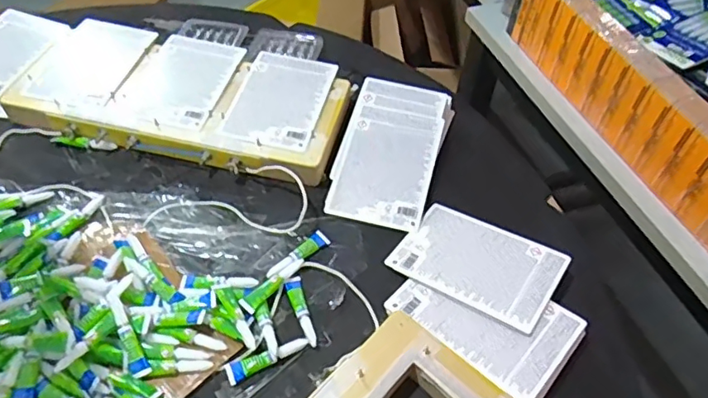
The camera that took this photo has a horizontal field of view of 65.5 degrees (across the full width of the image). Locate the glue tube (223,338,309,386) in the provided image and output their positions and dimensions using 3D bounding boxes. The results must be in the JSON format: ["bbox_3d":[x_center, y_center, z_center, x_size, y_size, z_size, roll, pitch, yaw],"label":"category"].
[{"bbox_3d":[-0.085,0.156,0.542,0.082,0.009,0.018,-21,55,-19],"label":"glue tube"}]

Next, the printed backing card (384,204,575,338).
[{"bbox_3d":[0.136,0.068,0.605,0.169,0.008,0.111,25,53,27],"label":"printed backing card"}]

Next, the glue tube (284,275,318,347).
[{"bbox_3d":[-0.054,0.116,0.574,0.019,0.009,0.079,-15,54,-15],"label":"glue tube"}]

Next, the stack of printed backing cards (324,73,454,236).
[{"bbox_3d":[0.046,-0.064,0.704,0.123,0.009,0.213,12,63,11],"label":"stack of printed backing cards"}]

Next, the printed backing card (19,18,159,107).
[{"bbox_3d":[-0.359,-0.195,0.761,0.127,0.009,0.174,9,51,4],"label":"printed backing card"}]

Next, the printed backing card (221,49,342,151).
[{"bbox_3d":[-0.093,-0.136,0.725,0.112,0.004,0.164,13,53,5],"label":"printed backing card"}]

